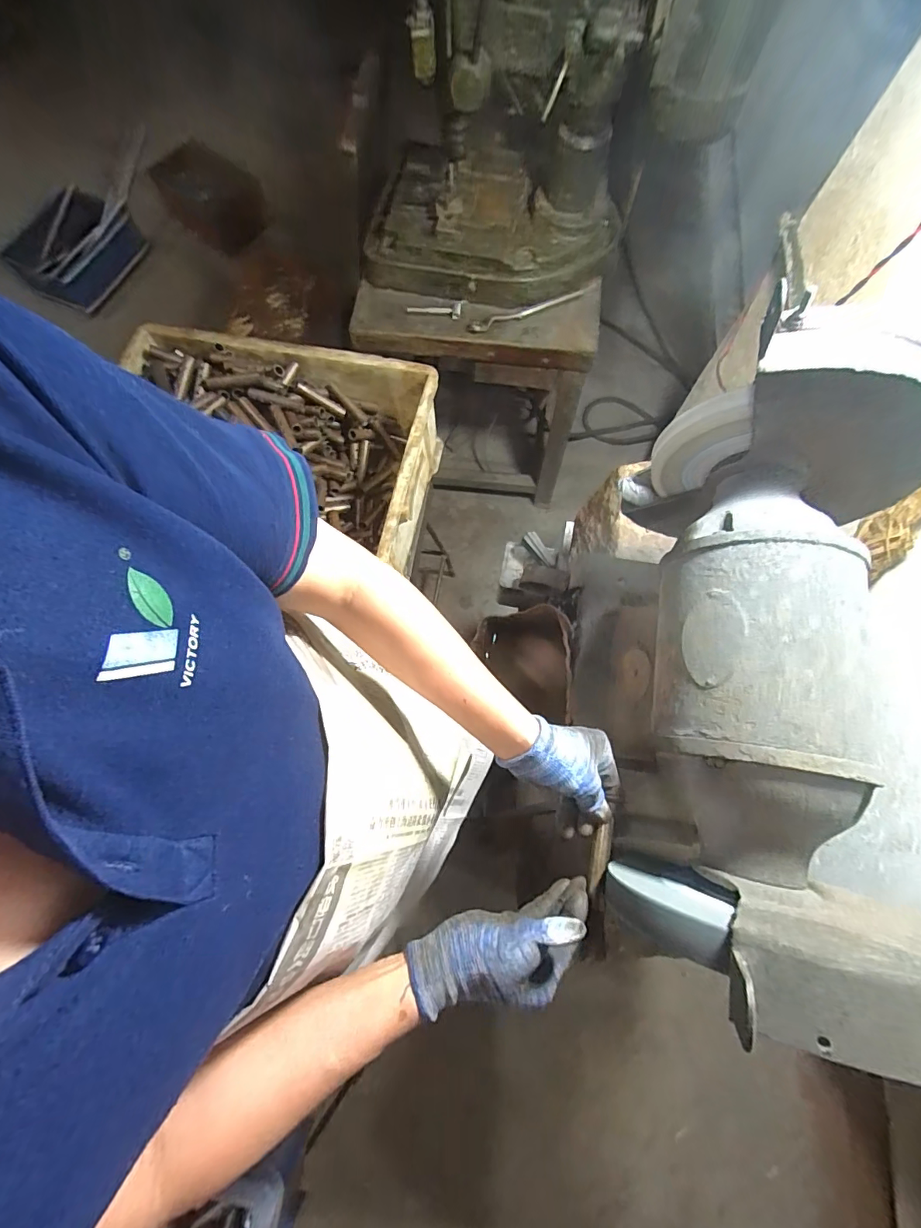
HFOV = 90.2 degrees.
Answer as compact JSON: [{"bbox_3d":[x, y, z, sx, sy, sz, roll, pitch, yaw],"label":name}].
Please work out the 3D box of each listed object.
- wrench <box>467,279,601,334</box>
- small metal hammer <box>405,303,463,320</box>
[{"bbox_3d":[0.154,-0.632,0.946,0.293,0.018,0.030,-21,75,-6],"label":"wrench"},{"bbox_3d":[-0.058,-0.634,0.956,0.114,0.011,0.039,7,74,2],"label":"small metal hammer"}]

